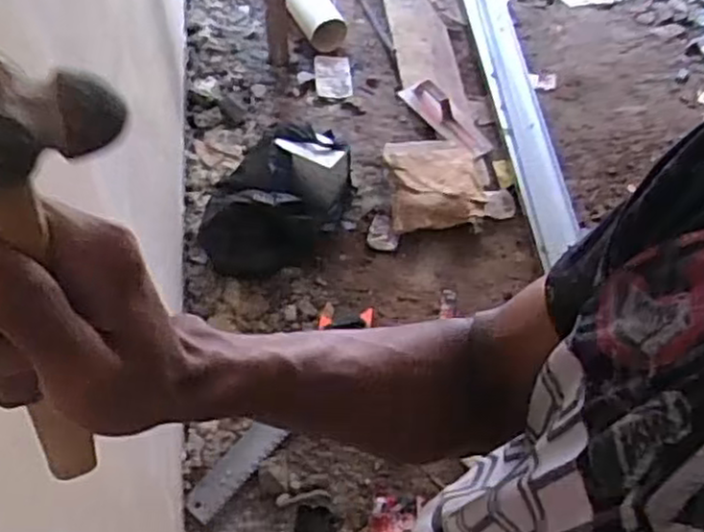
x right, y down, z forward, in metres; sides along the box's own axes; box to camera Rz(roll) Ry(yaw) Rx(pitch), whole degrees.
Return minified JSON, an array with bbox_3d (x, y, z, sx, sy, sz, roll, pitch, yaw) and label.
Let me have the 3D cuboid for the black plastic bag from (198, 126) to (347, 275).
[{"bbox_3d":[-0.167,-0.148,1.740,0.261,0.157,0.380,22,61,14],"label":"black plastic bag"}]

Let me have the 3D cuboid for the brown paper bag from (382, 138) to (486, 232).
[{"bbox_3d":[0.201,-0.209,1.820,0.232,0.032,0.230,-8,76,-12],"label":"brown paper bag"}]

